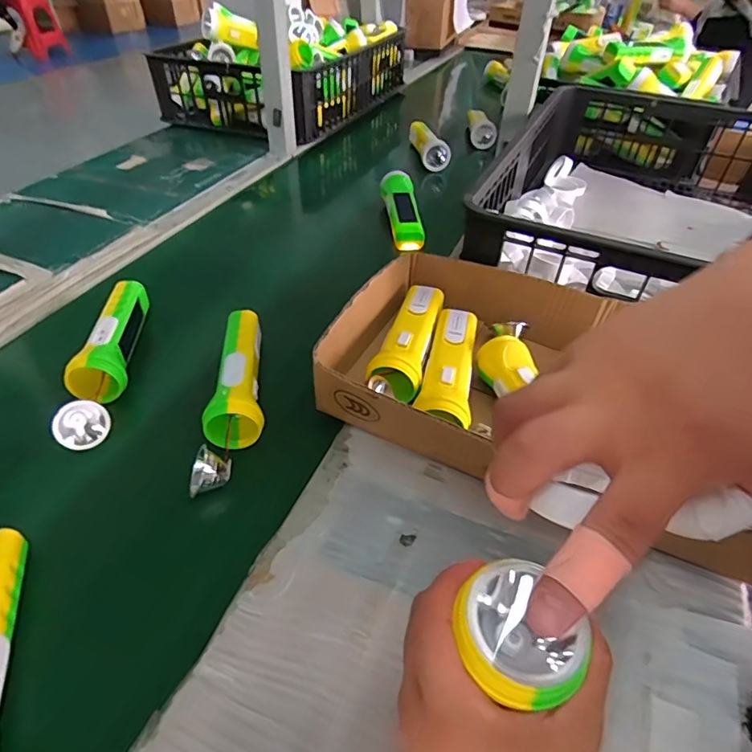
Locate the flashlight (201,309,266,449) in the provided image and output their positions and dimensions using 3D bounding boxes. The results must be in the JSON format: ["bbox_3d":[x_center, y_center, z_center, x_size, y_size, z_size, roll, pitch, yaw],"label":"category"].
[{"bbox_3d":[-0.140,-0.006,0.490,0.051,0.047,0.157,-7,44,-9],"label":"flashlight"}]

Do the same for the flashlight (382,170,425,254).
[{"bbox_3d":[0.042,-0.256,0.762,0.050,0.046,0.171,-4,44,-7],"label":"flashlight"}]

